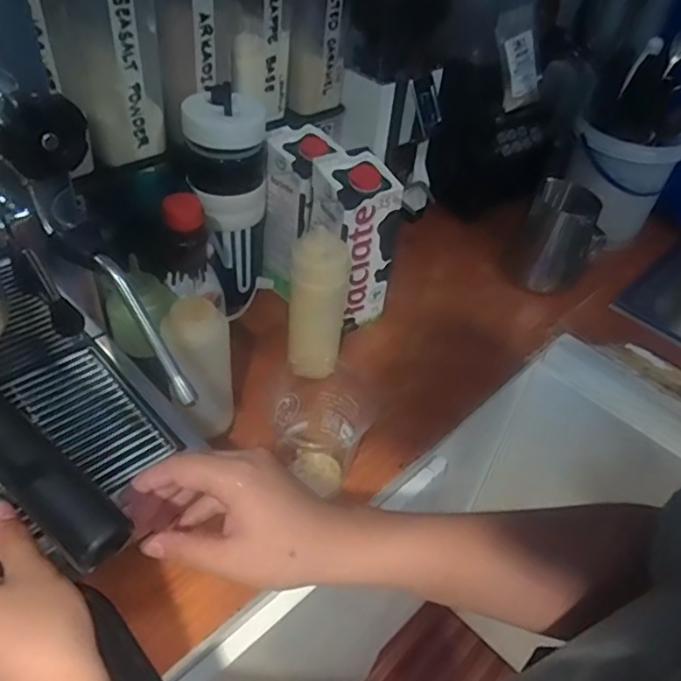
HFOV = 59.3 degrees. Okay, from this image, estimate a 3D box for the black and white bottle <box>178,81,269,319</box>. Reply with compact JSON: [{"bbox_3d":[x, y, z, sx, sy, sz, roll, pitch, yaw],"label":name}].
[{"bbox_3d":[-0.131,-0.154,0.684,0.083,0.231,0.080,12,44,5],"label":"black and white bottle"}]

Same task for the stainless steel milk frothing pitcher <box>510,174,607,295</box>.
[{"bbox_3d":[0.299,-0.130,0.814,0.099,0.131,0.074,27,47,20],"label":"stainless steel milk frothing pitcher"}]

